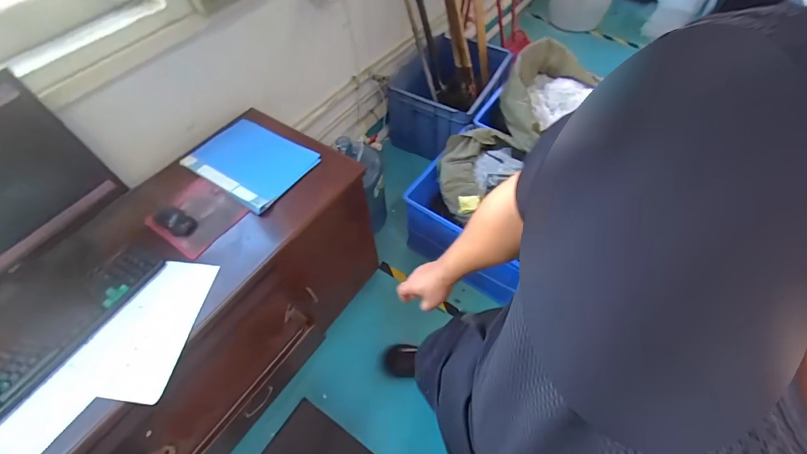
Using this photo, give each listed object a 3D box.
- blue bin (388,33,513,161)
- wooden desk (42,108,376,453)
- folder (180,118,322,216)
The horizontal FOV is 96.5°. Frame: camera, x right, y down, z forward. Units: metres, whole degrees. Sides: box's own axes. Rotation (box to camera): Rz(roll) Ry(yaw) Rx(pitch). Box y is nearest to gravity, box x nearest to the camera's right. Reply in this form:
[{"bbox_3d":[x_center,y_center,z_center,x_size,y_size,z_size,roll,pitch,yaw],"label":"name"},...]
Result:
[{"bbox_3d":[0.232,-0.638,1.847,0.427,0.428,0.636,26,61,16],"label":"blue bin"},{"bbox_3d":[-0.698,0.391,0.979,0.490,0.585,1.407,32,63,19],"label":"wooden desk"},{"bbox_3d":[-0.425,-0.190,1.013,0.313,0.028,0.244,30,63,18],"label":"folder"}]

